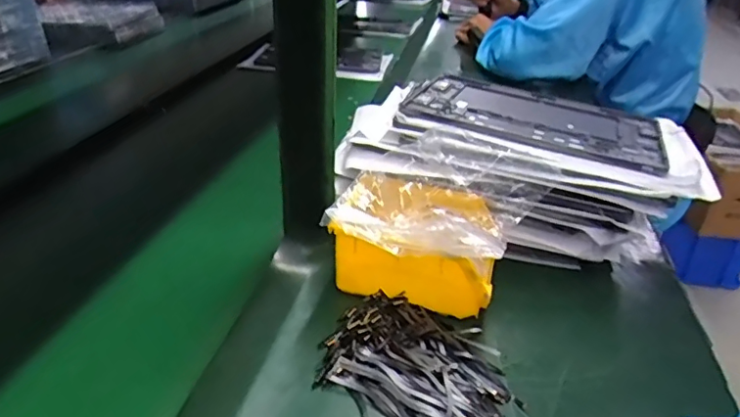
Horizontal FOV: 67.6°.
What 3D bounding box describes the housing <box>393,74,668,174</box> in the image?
[{"bbox_3d":[0.177,-0.098,0.588,0.247,0.013,0.171,18,30,16],"label":"housing"}]

